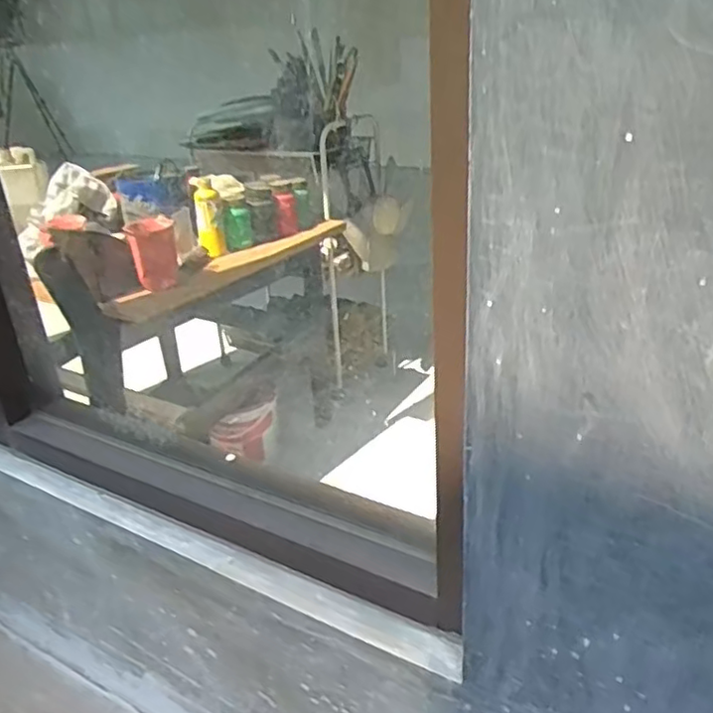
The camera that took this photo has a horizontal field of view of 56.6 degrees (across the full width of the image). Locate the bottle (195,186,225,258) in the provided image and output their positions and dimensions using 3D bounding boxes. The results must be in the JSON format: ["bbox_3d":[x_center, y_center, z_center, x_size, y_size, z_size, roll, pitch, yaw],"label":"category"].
[{"bbox_3d":[-0.301,-0.277,1.355,0.049,0.144,0.040,-9,26,-10],"label":"bottle"}]

